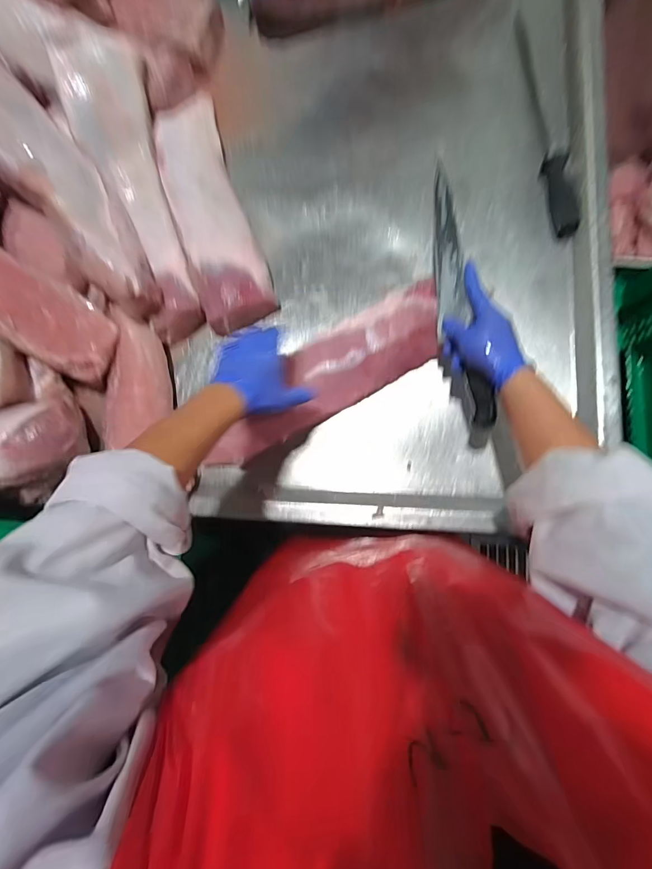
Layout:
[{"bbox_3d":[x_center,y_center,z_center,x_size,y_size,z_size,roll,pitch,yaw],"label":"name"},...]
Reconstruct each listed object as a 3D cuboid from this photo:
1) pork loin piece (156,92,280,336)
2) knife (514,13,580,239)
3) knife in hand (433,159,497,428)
[{"bbox_3d":[-0.200,-0.394,0.681,0.121,0.061,0.447,-20,81,4],"label":"pork loin piece"},{"bbox_3d":[0.348,-0.496,0.628,0.037,0.032,0.396,-5,82,6],"label":"knife"},{"bbox_3d":[0.169,-0.181,0.531,0.045,0.031,0.348,-9,82,6],"label":"knife in hand"}]

